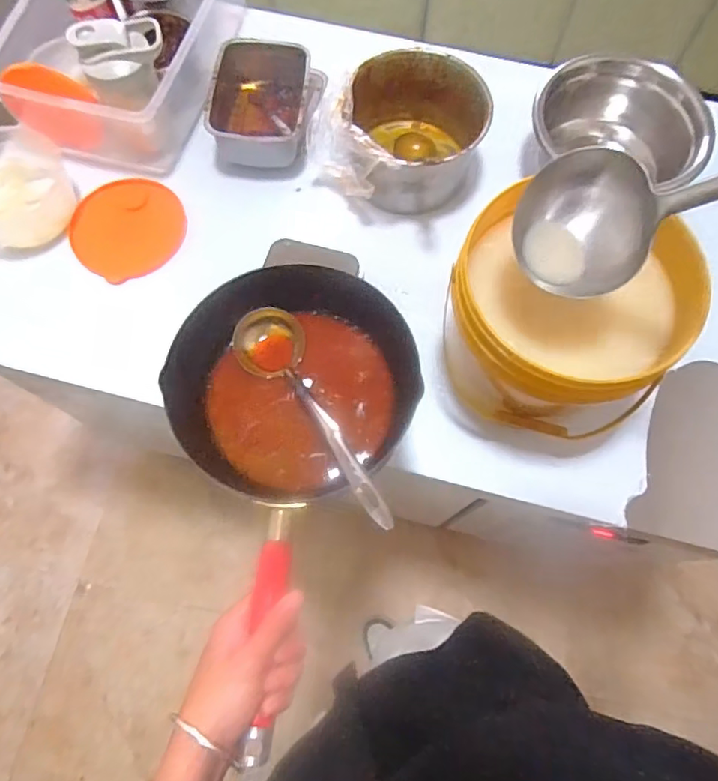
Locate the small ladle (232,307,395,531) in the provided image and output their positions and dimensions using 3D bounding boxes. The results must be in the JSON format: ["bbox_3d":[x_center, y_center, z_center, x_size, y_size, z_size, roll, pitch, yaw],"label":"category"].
[{"bbox_3d":[-0.041,0.018,0.491,0.075,0.051,0.260,-28,50,-9],"label":"small ladle"}]

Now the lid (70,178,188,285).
[{"bbox_3d":[-0.324,-0.229,0.781,0.141,0.014,0.151,1,84,-8],"label":"lid"}]

